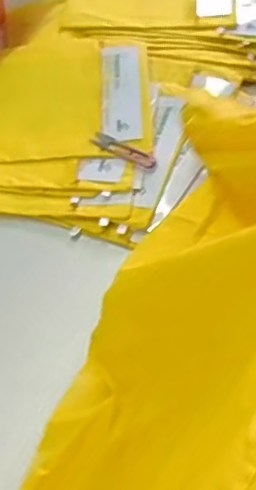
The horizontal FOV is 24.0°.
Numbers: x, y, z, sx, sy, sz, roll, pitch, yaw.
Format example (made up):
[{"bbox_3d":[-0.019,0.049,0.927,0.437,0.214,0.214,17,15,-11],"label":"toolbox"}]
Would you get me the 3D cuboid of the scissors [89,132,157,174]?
[{"bbox_3d":[-0.004,-0.122,0.789,0.101,0.006,0.027,32,57,24],"label":"scissors"}]

